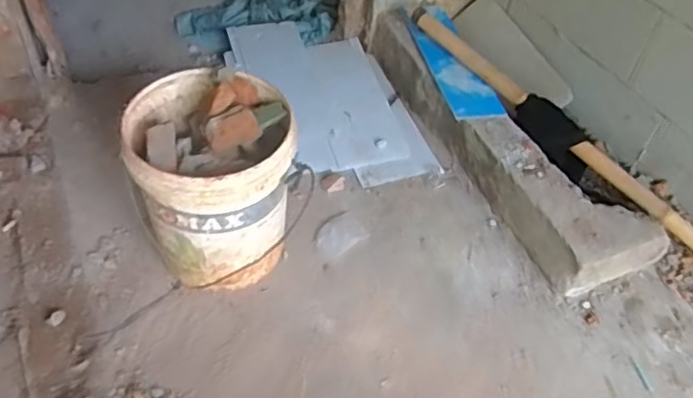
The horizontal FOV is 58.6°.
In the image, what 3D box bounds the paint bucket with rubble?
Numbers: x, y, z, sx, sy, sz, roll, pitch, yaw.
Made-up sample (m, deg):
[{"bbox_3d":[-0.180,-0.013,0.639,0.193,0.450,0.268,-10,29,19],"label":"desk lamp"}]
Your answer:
[{"bbox_3d":[-0.263,-0.033,1.235,0.293,0.354,0.301,2,49,-3],"label":"paint bucket with rubble"}]

